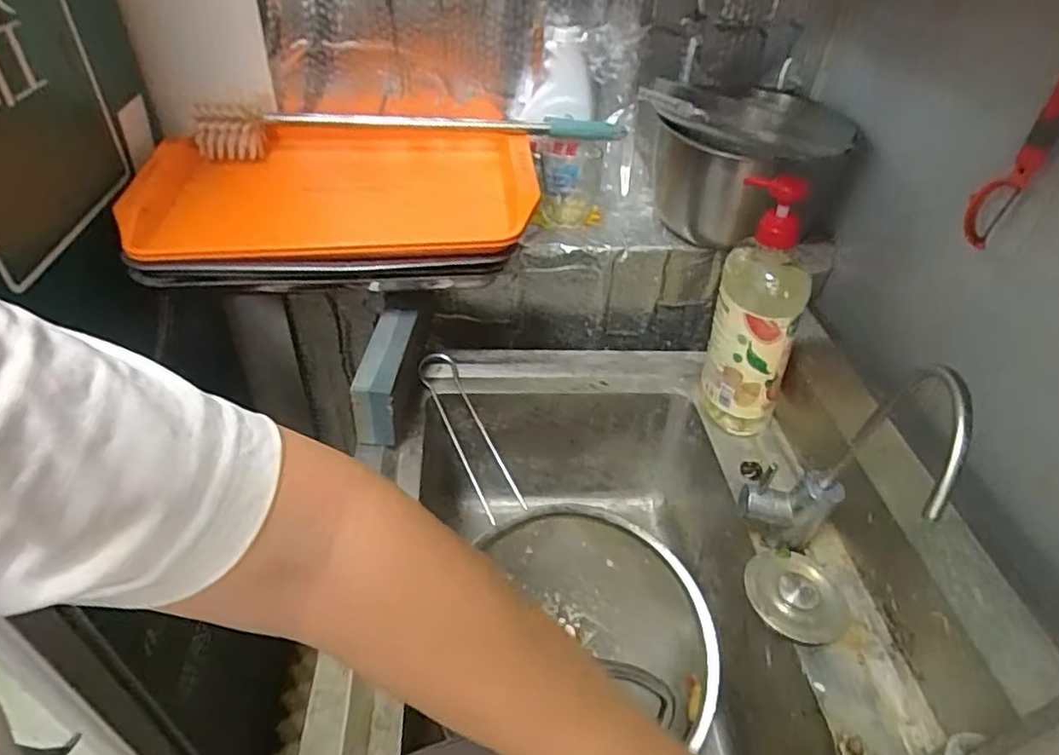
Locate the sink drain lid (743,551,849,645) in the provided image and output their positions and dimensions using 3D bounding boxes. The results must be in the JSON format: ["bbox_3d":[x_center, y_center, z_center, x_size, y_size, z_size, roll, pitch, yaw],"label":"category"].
[{"bbox_3d":[0.237,0.191,0.540,0.081,0.023,0.083,2,40,-2],"label":"sink drain lid"}]

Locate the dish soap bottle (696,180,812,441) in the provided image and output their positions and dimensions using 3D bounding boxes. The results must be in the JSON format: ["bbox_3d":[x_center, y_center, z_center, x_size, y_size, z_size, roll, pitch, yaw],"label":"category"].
[{"bbox_3d":[0.236,-0.060,0.646,0.095,0.272,0.073,20,42,19],"label":"dish soap bottle"}]

